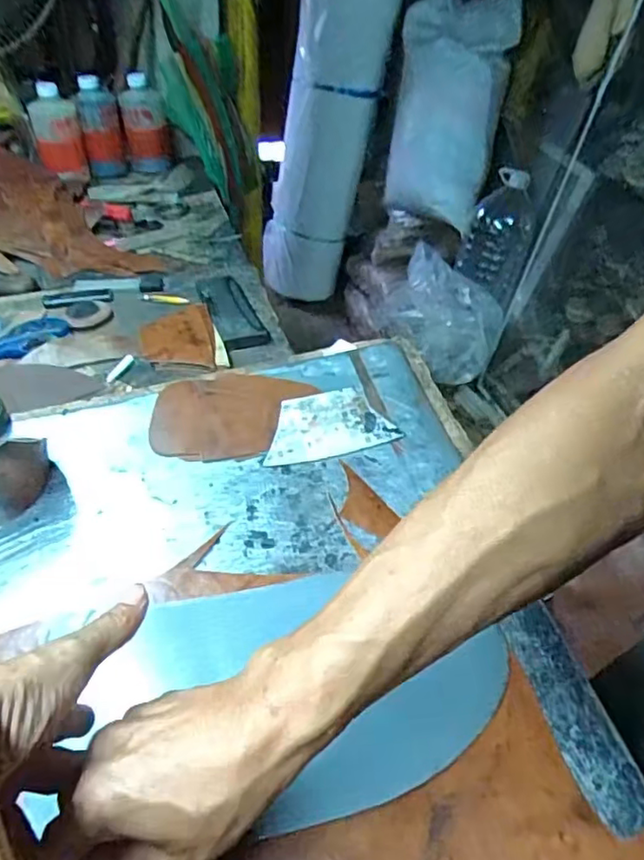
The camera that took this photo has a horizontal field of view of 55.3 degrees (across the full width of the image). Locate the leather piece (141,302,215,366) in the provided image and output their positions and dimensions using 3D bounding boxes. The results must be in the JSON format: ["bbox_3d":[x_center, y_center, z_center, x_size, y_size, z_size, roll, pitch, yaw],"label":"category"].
[{"bbox_3d":[-0.165,-0.109,0.700,0.078,0.014,0.118,-8,43,-7],"label":"leather piece"}]

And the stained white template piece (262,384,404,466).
[{"bbox_3d":[0.003,-0.006,0.558,0.116,0.005,0.072,-14,56,-9],"label":"stained white template piece"}]

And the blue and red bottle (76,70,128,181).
[{"bbox_3d":[-0.378,-0.514,1.054,0.064,0.151,0.051,-6,43,-12],"label":"blue and red bottle"}]

